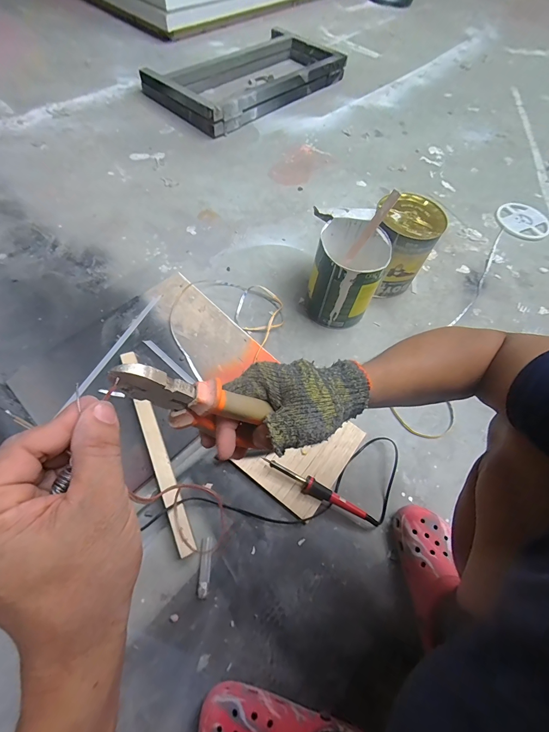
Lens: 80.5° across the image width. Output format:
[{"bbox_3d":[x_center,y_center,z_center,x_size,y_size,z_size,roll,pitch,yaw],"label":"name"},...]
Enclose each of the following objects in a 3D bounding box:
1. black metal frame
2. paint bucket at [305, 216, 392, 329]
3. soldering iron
[{"bbox_3d":[-0.105,-1.253,1.383,0.480,0.092,0.813,41,66,17],"label":"black metal frame"},{"bbox_3d":[0.169,-0.213,0.783,0.149,0.203,0.164,17,62,5],"label":"paint bucket"},{"bbox_3d":[0.084,0.238,0.613,0.231,0.047,0.026,24,63,9],"label":"soldering iron"}]

